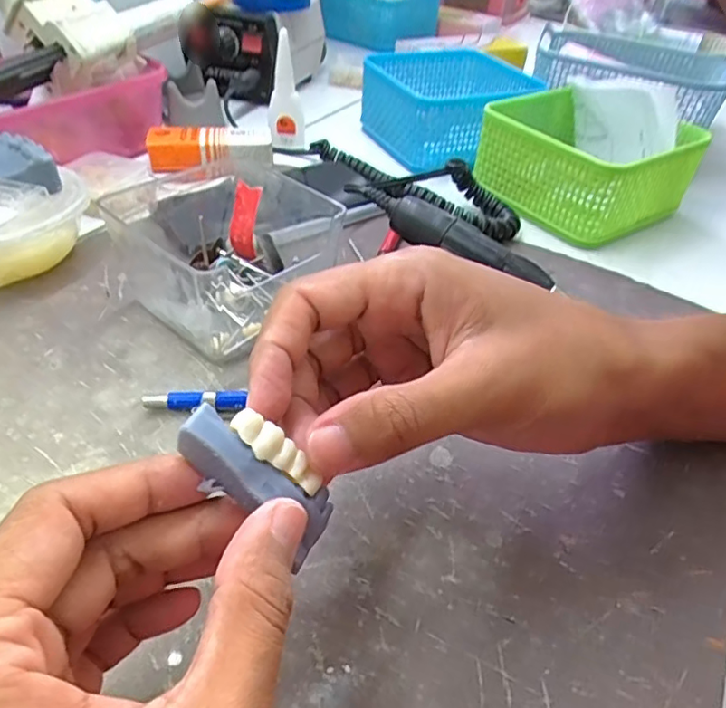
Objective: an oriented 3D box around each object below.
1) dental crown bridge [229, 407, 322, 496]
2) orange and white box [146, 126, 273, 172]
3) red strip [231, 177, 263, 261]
[{"bbox_3d":[-0.024,0.028,0.163,0.031,0.006,0.012,46,43,-16],"label":"dental crown bridge"},{"bbox_3d":[-0.123,-0.168,0.468,0.095,0.022,0.037,-5,44,-11],"label":"orange and white box"},{"bbox_3d":[-0.070,-0.079,0.340,0.017,0.043,0.013,10,16,5],"label":"red strip"}]

